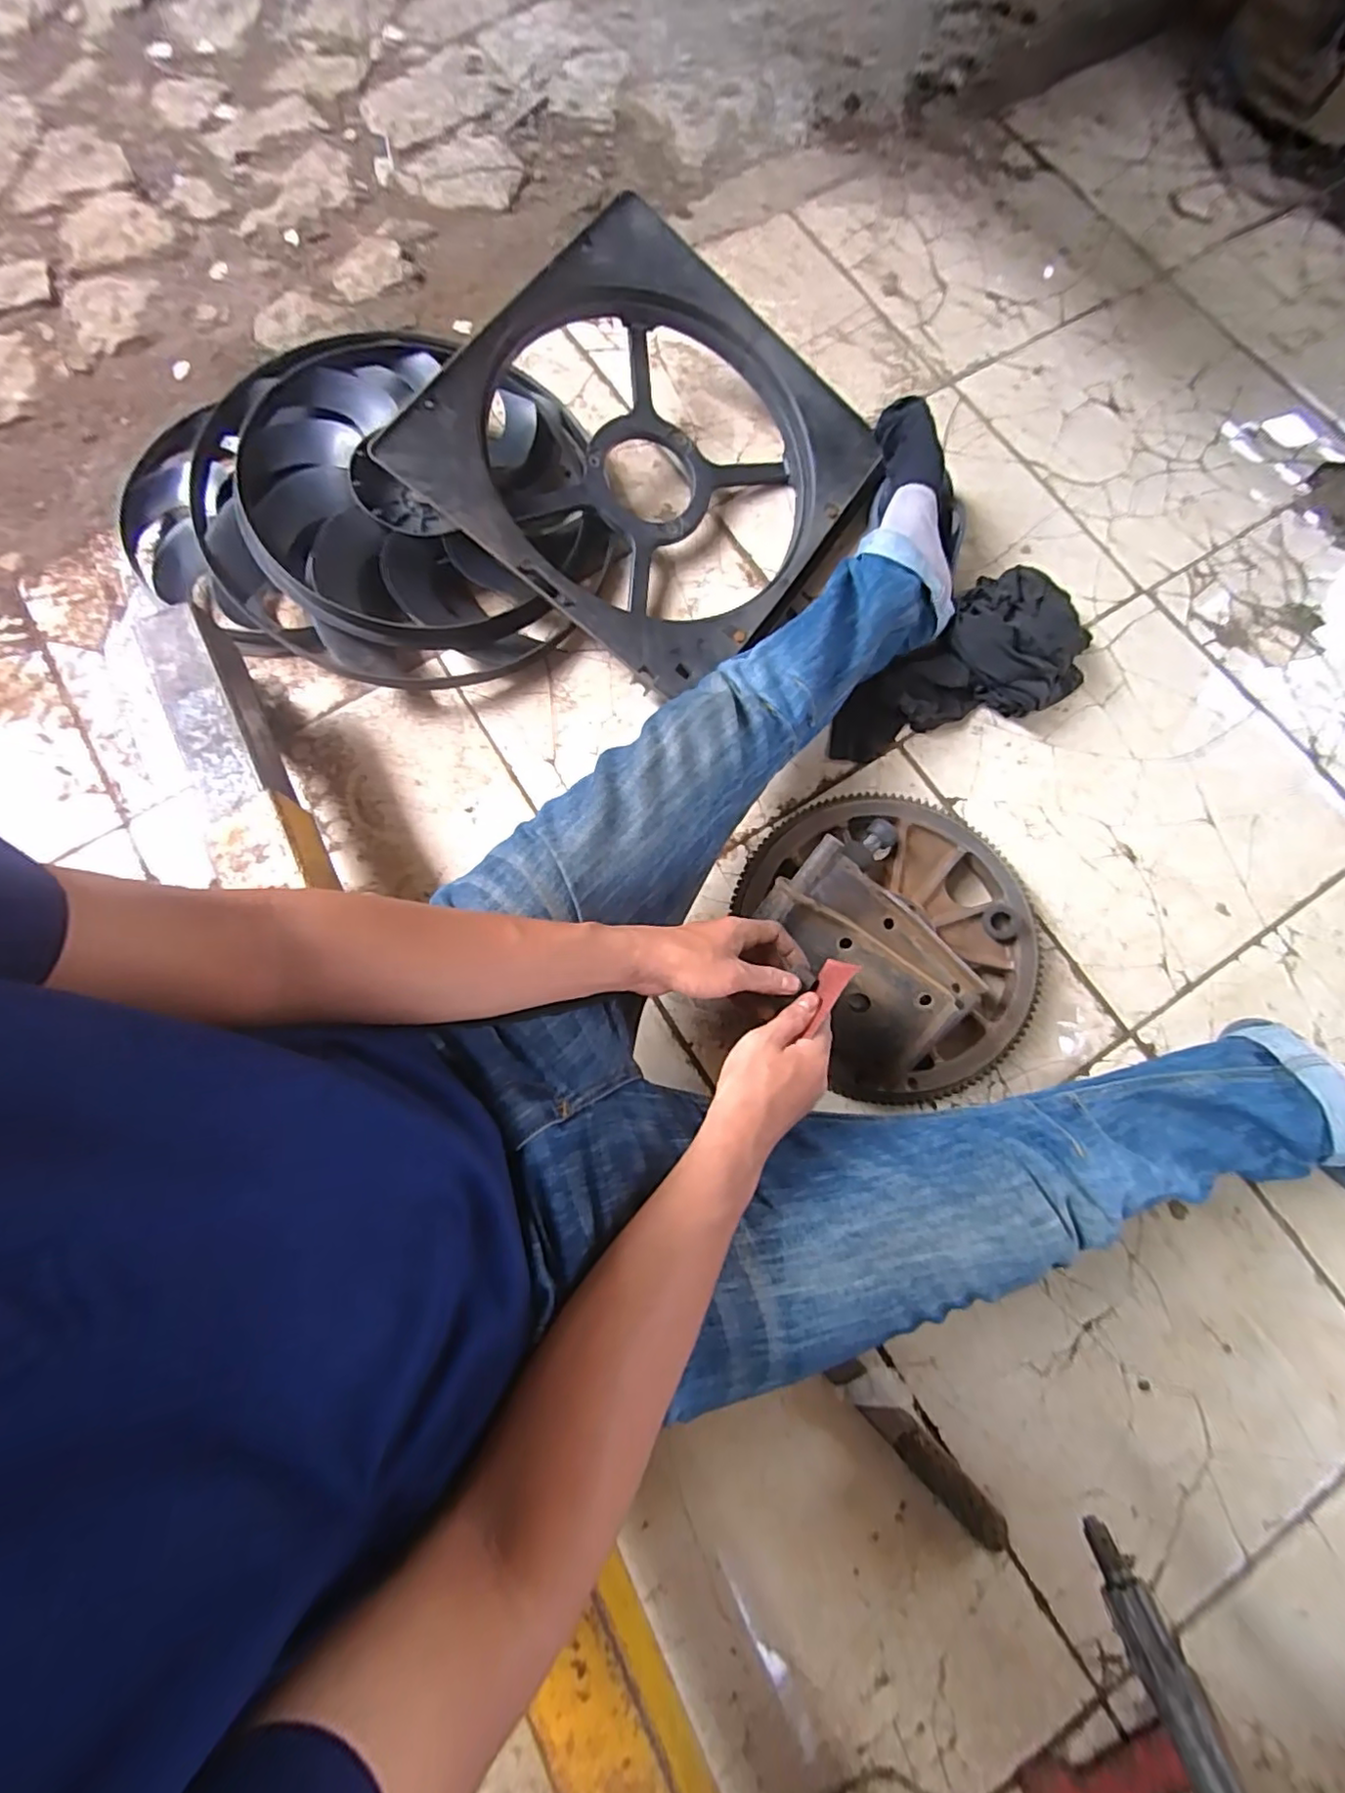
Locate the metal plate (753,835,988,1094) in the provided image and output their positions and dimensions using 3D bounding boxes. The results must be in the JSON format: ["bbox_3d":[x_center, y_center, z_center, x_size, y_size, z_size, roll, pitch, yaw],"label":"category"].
[{"bbox_3d":[0.174,0.069,0.592,0.206,0.107,0.158,44,81,10],"label":"metal plate"}]

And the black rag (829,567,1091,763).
[{"bbox_3d":[0.354,-0.260,0.737,0.349,0.071,0.166,-38,79,-8],"label":"black rag"}]

